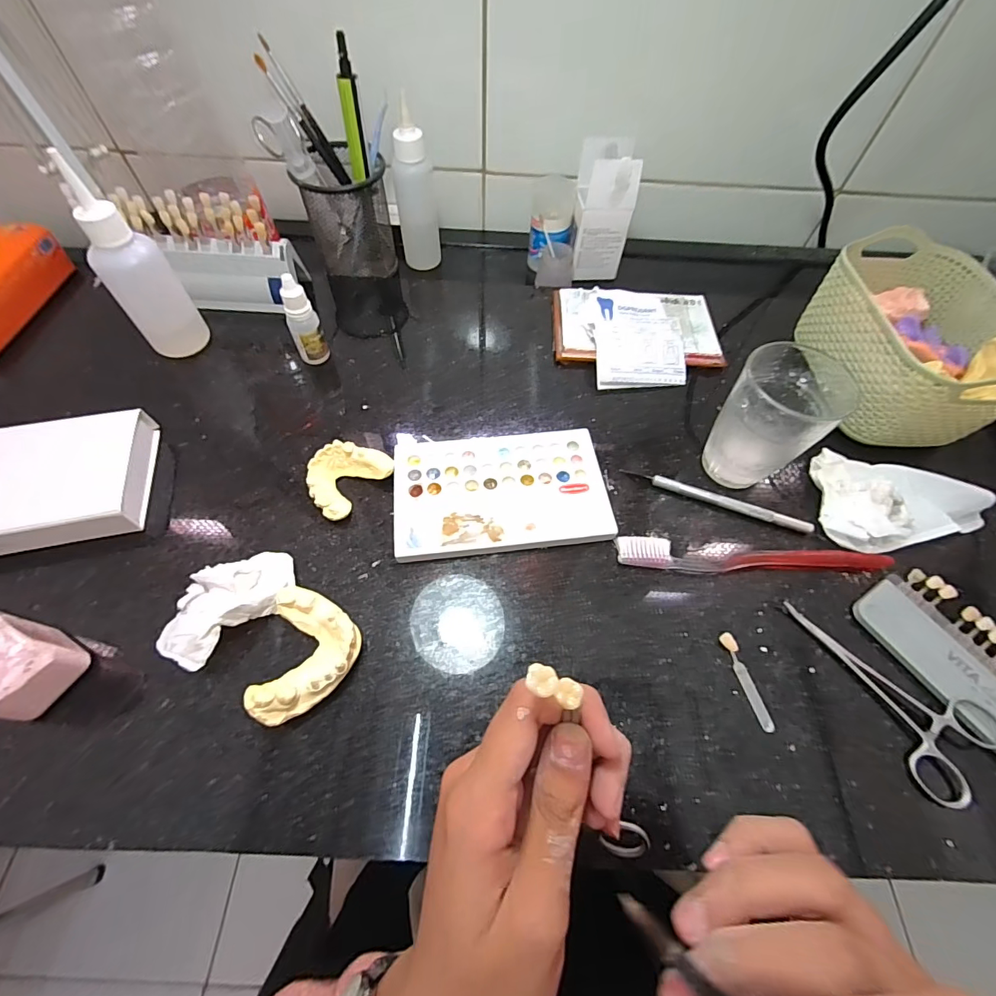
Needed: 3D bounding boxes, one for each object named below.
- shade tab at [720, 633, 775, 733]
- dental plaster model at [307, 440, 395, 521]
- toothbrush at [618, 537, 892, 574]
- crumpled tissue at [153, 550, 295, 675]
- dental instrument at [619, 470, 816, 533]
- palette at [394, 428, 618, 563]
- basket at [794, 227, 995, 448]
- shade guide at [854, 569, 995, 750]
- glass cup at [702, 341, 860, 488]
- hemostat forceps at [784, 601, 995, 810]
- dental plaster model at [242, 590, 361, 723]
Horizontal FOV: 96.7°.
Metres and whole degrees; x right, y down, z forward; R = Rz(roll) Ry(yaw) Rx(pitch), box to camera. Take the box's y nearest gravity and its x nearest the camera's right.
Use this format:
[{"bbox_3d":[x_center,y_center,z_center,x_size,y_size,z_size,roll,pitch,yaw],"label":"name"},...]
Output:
[{"bbox_3d":[0.152,0.111,0.271,0.008,0.004,0.057,-12,62,-9],"label":"shade tab"},{"bbox_3d":[-0.112,-0.016,0.326,0.048,0.020,0.059,37,66,17],"label":"dental plaster model"},{"bbox_3d":[0.176,0.043,0.306,0.185,0.014,0.022,4,61,0],"label":"toothbrush"},{"bbox_3d":[-0.169,0.064,0.276,0.051,0.025,0.081,39,67,18],"label":"crumpled tissue"},{"bbox_3d":[0.163,0.002,0.334,0.137,0.008,0.007,20,62,9],"label":"dental instrument"},{"bbox_3d":[0.002,-0.006,0.329,0.152,0.012,0.097,-6,61,-5],"label":"palette"},{"bbox_3d":[0.339,-0.132,0.370,0.118,0.079,0.174,1,61,-1],"label":"basket"},{"bbox_3d":[0.300,0.112,0.271,0.066,0.011,0.144,-30,66,-17],"label":"shade guide"},{"bbox_3d":[0.193,-0.055,0.320,0.065,0.089,0.064,1,61,-2],"label":"glass cup"},{"bbox_3d":[0.243,0.109,0.272,0.063,0.008,0.124,-23,64,-14],"label":"hemostat forceps"},{"bbox_3d":[-0.109,0.091,0.259,0.050,0.029,0.072,3,61,-1],"label":"dental plaster model"}]

